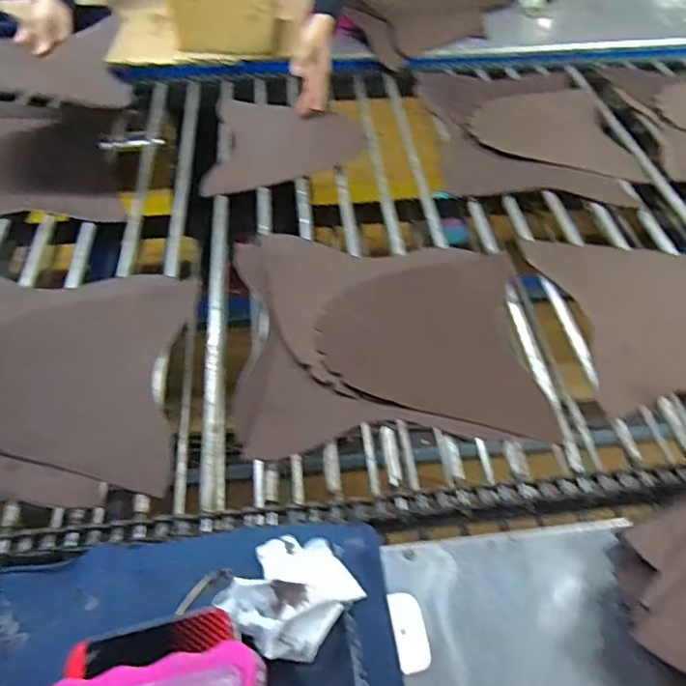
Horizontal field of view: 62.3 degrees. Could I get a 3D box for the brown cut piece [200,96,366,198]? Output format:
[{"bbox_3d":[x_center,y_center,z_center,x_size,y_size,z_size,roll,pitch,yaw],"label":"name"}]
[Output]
[{"bbox_3d":[-0.087,-0.311,0.888,0.230,0.008,0.268,-1,50,-2],"label":"brown cut piece"}]

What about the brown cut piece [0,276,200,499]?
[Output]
[{"bbox_3d":[-0.273,0.015,0.618,0.235,0.030,0.247,9,53,7],"label":"brown cut piece"}]

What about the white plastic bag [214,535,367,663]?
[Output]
[{"bbox_3d":[-0.039,0.182,0.421,0.082,0.048,0.086,33,57,22],"label":"white plastic bag"}]

